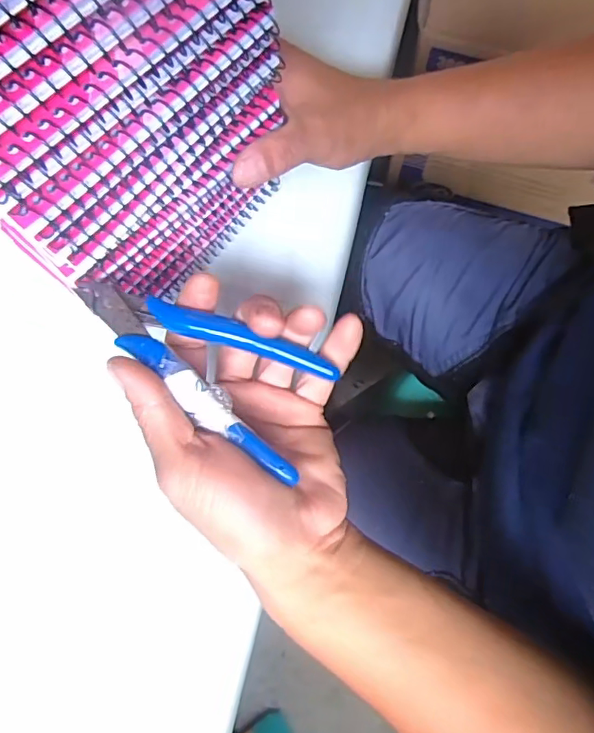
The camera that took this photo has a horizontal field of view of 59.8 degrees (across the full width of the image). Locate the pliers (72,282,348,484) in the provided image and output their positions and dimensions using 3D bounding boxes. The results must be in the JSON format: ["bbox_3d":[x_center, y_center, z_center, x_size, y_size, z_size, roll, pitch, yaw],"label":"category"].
[{"bbox_3d":[-0.042,-0.006,0.225,0.116,0.013,0.052,30,78,7],"label":"pliers"}]

